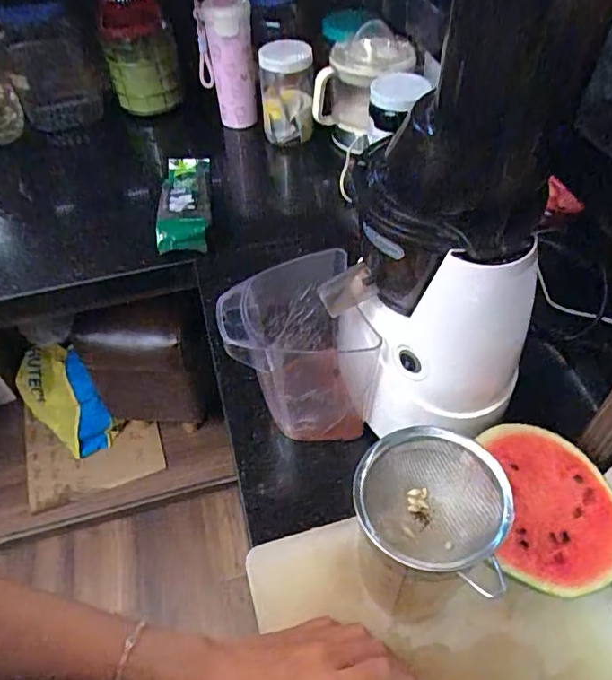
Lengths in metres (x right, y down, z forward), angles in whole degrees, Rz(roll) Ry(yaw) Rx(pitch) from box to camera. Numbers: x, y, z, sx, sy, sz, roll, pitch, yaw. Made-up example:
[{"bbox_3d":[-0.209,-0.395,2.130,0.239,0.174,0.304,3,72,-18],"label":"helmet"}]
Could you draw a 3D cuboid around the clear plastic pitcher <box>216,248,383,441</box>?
[{"bbox_3d":[-0.011,0.014,0.564,0.135,0.150,0.135,-12,50,-8],"label":"clear plastic pitcher"}]

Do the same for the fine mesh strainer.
[{"bbox_3d":[0.084,0.107,0.365,0.100,0.038,0.093,-1,49,1],"label":"fine mesh strainer"}]

